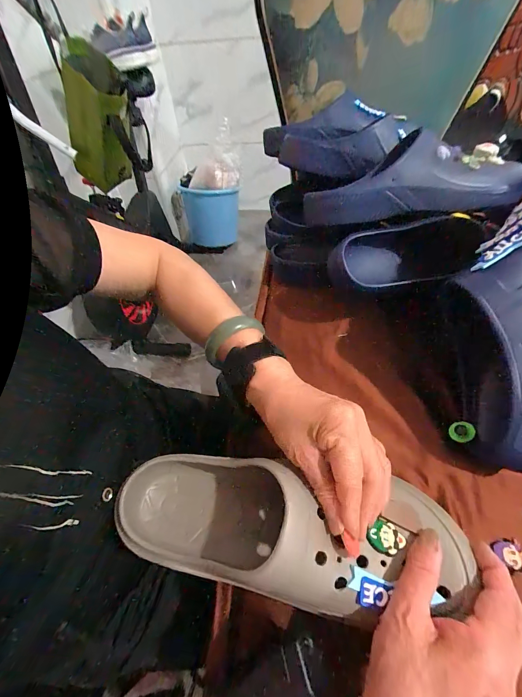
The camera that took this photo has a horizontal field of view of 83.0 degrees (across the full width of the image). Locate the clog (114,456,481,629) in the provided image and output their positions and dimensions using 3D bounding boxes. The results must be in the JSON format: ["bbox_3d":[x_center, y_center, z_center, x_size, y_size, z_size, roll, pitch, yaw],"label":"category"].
[{"bbox_3d":[0.013,0.140,0.240,0.292,0.088,0.095,7,53,11],"label":"clog"}]

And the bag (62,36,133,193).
[{"bbox_3d":[-0.408,-0.553,0.746,0.142,0.296,0.095,10,50,-16],"label":"bag"}]

